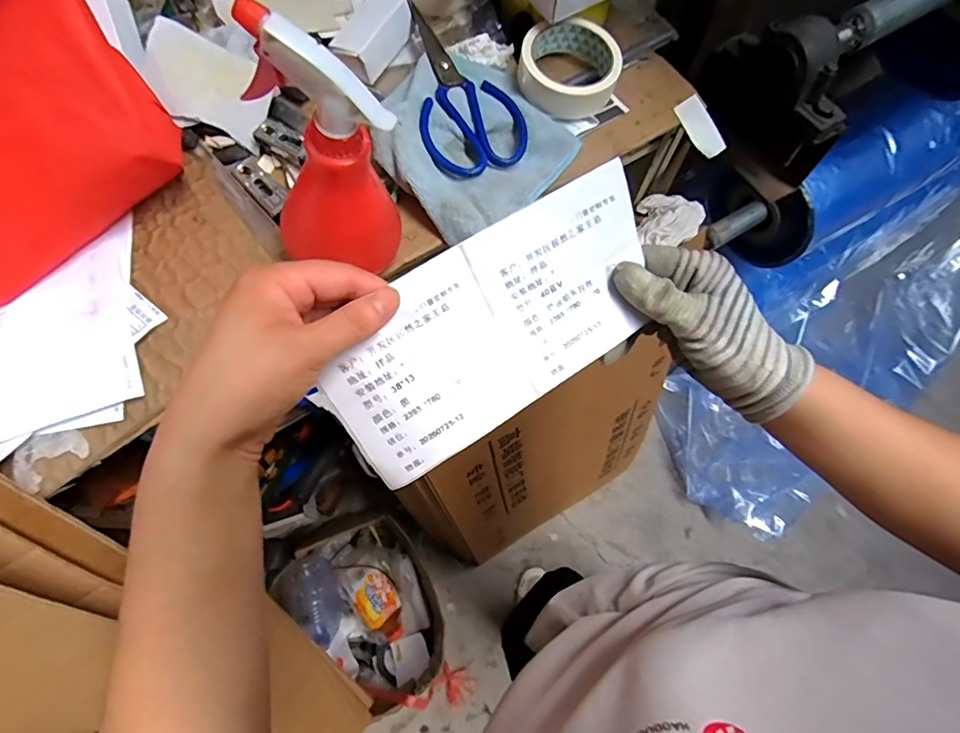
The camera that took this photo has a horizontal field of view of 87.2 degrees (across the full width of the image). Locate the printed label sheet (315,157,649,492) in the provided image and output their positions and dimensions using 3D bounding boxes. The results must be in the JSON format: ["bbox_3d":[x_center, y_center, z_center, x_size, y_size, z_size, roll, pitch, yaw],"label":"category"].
[{"bbox_3d":[0.011,-0.023,0.284,0.196,0.012,0.100,-32,109,-10],"label":"printed label sheet"}]

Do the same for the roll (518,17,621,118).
[{"bbox_3d":[0.086,-0.289,0.483,0.093,0.029,0.097,0,69,0],"label":"roll"}]

